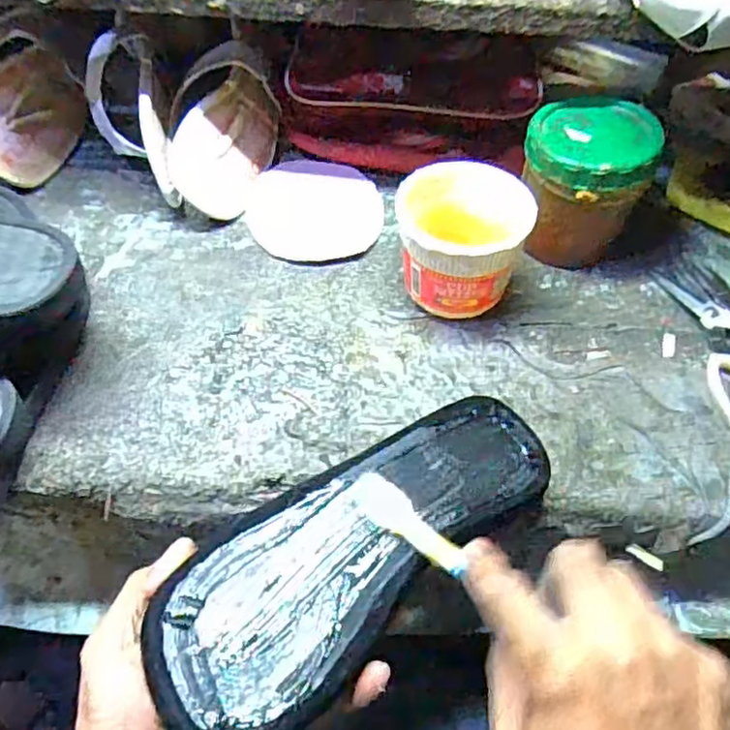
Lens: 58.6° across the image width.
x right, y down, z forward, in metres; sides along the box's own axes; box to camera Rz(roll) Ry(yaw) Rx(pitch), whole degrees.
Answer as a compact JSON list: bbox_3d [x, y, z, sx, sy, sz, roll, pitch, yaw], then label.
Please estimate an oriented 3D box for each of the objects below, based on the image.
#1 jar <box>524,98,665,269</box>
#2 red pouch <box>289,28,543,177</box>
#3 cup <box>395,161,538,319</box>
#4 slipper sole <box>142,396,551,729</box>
[{"bbox_3d":[0.162,-0.138,0.497,0.089,0.098,0.093,2,55,-3],"label":"jar"},{"bbox_3d":[0.041,-0.233,0.577,0.220,0.071,0.122,-3,56,-6],"label":"red pouch"},{"bbox_3d":[0.066,-0.084,0.470,0.088,0.088,0.080,2,55,-3],"label":"cup"},{"bbox_3d":[0.001,0.093,0.349,0.242,0.012,0.091,-33,63,-27],"label":"slipper sole"}]

